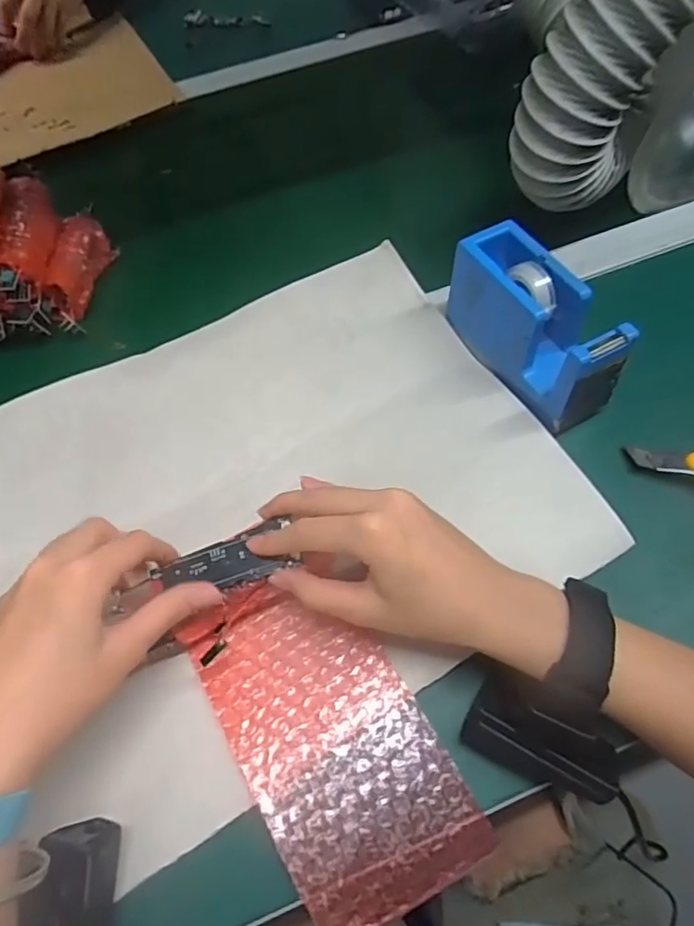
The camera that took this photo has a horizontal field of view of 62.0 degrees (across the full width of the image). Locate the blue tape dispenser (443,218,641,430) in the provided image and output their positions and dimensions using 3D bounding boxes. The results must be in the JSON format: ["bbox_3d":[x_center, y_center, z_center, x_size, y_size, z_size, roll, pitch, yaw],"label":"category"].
[{"bbox_3d":[0.126,-0.092,0.393,0.046,0.072,0.131,-28,61,-11],"label":"blue tape dispenser"}]

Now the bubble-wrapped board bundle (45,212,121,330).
[{"bbox_3d":[-0.235,-0.170,0.511,0.037,0.044,0.127,-7,59,1],"label":"bubble-wrapped board bundle"}]

